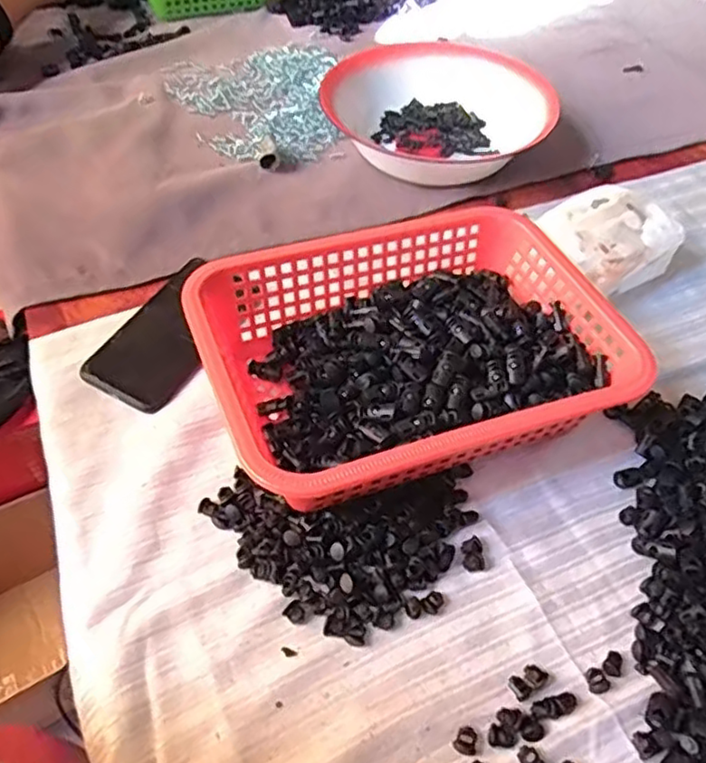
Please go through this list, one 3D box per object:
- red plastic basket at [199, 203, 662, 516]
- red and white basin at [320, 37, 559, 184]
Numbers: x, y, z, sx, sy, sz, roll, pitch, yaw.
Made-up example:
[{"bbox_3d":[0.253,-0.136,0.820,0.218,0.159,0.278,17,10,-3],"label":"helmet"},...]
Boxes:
[{"bbox_3d":[0.046,-0.025,0.495,0.288,0.085,0.212,-17,55,-15],"label":"red plastic basket"},{"bbox_3d":[0.091,-0.304,0.734,0.238,0.065,0.198,22,54,14],"label":"red and white basin"}]

